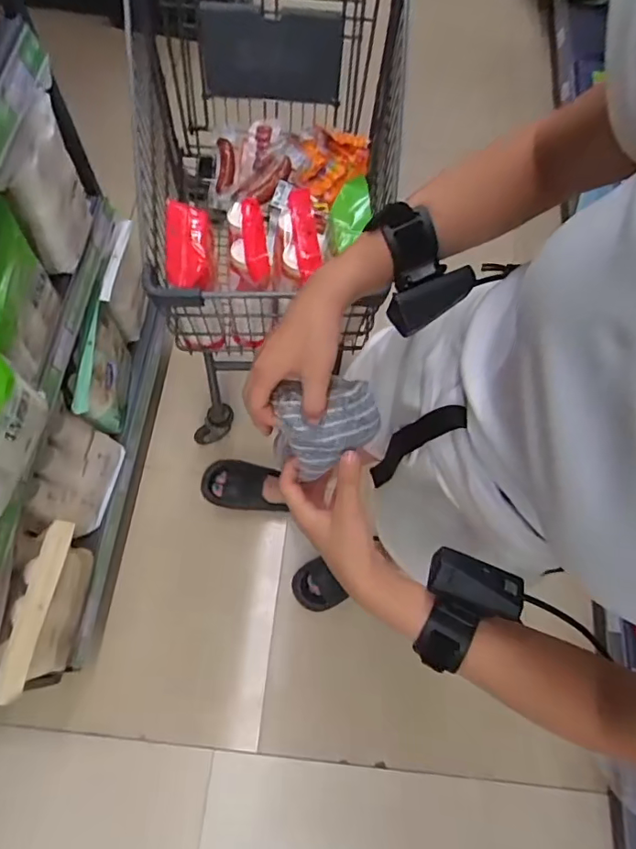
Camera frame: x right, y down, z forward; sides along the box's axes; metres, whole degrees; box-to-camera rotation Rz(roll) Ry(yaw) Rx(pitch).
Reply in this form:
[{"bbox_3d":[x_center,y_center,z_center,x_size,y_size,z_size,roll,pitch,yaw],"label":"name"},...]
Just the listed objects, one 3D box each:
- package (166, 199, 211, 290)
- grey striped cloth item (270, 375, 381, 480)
[{"bbox_3d":[-0.201,-0.280,0.830,0.069,0.056,0.140,-3,85,-4],"label":"package"},{"bbox_3d":[0.005,-0.003,0.461,0.086,0.052,0.068,-25,72,-11],"label":"grey striped cloth item"}]

